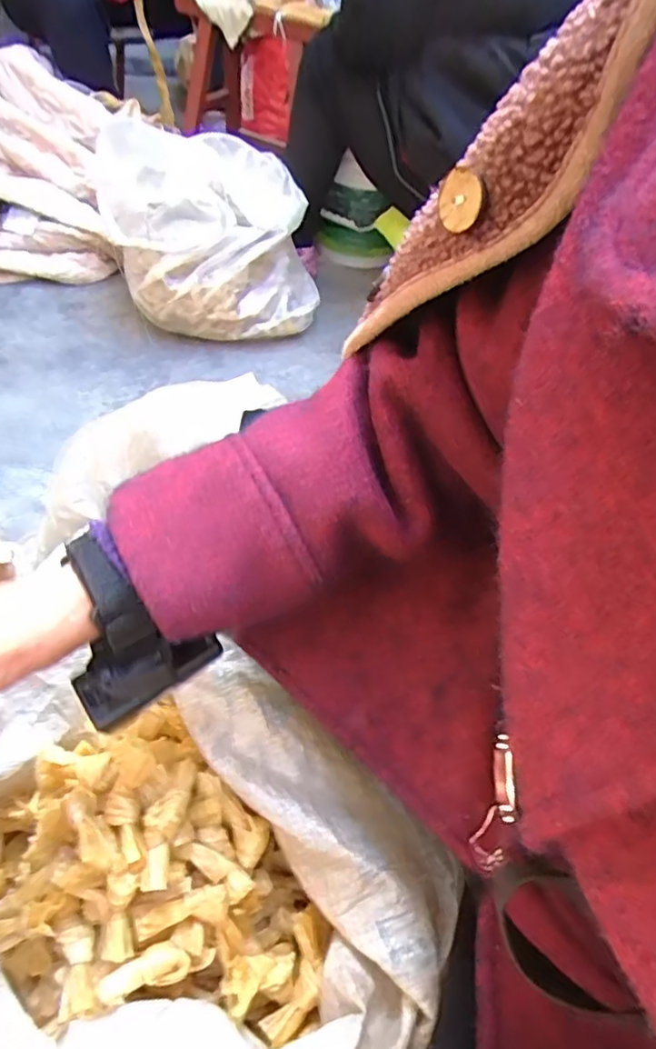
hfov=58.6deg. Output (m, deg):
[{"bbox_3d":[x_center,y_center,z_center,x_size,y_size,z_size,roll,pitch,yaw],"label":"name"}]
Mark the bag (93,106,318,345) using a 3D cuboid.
[{"bbox_3d":[-0.228,-0.580,1.141,0.370,0.283,0.337,-14,54,-16],"label":"bag"}]

